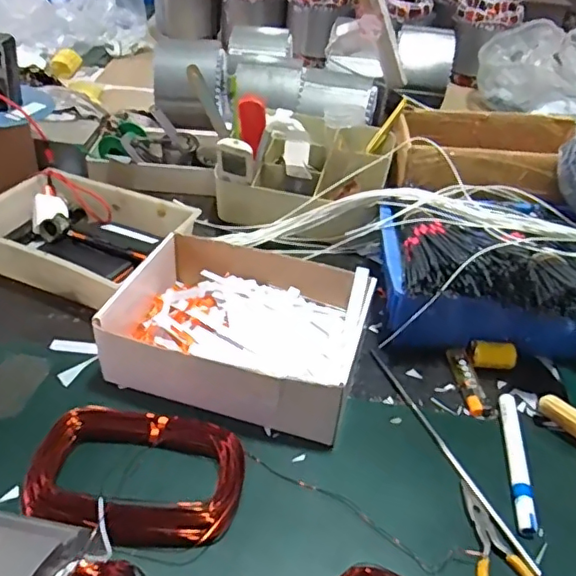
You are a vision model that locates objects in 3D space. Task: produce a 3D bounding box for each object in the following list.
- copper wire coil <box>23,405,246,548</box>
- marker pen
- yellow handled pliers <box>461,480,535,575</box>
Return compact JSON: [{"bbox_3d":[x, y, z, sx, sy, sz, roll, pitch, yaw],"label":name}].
[{"bbox_3d":[-0.125,0.155,0.471,0.171,0.025,0.112,12,40,8],"label":"copper wire coil"},{"bbox_3d":[0.209,0.155,0.517,0.015,0.017,0.148,10,40,6],"label":"marker pen"},{"bbox_3d":[0.165,0.209,0.450,0.047,0.006,0.114,-1,40,-7],"label":"yellow handled pliers"}]

